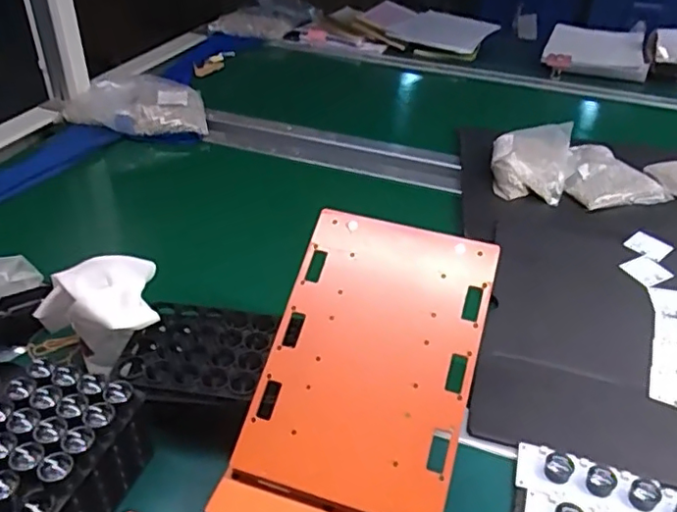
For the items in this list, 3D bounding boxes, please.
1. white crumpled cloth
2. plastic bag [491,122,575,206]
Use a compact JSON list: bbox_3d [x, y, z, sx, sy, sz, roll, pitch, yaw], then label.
[{"bbox_3d":[-0.206,0.061,0.535,0.103,0.103,0.092,-19,43,-26],"label":"white crumpled cloth"},{"bbox_3d":[0.297,-0.143,0.906,0.121,0.049,0.152,10,38,9],"label":"plastic bag"}]

